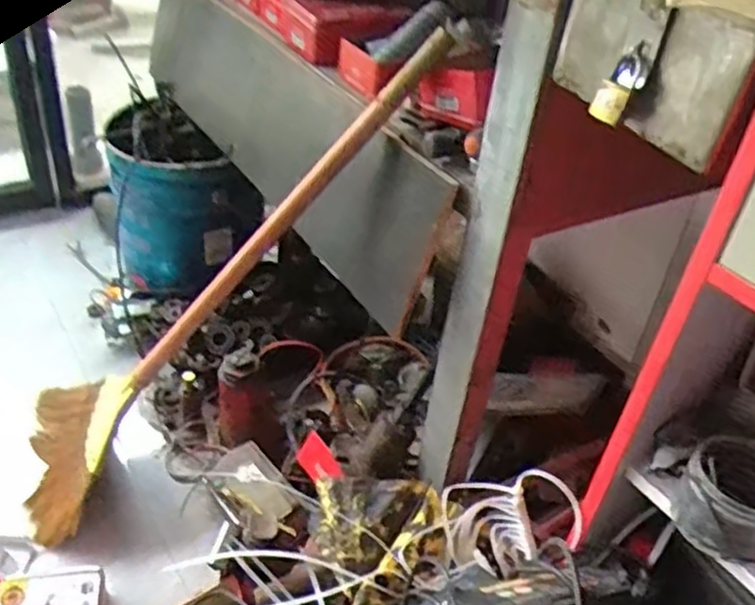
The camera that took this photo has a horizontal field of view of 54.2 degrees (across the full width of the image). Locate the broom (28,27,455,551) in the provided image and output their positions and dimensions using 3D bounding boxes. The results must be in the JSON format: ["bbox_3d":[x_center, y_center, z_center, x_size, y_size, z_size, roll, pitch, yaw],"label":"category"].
[{"bbox_3d":[-0.212,-0.006,0.903,0.068,0.825,0.177,32,22,-36],"label":"broom"}]

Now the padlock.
[{"bbox_3d":[0.180,-0.161,0.543,0.013,0.058,0.029,12,27,-42],"label":"padlock"}]

